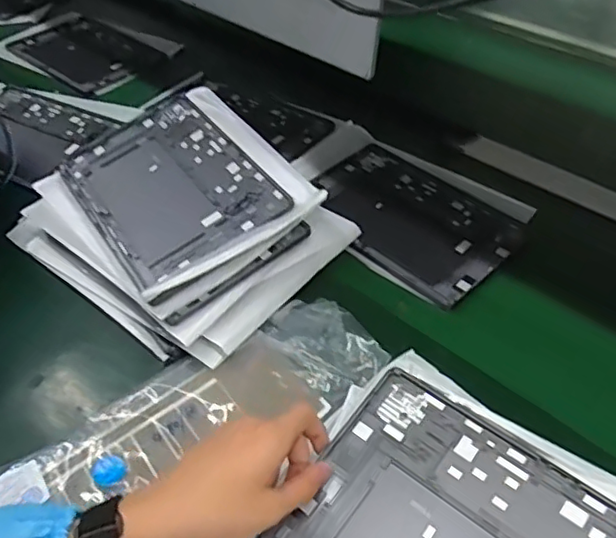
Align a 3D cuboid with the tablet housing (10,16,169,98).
[{"bbox_3d":[-0.375,-0.368,1.021,0.252,0.014,0.156,30,54,28],"label":"tablet housing"}]

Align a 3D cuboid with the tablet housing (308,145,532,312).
[{"bbox_3d":[0.116,-0.064,0.713,0.242,0.011,0.187,35,52,28],"label":"tablet housing"}]

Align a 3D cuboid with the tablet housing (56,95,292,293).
[{"bbox_3d":[-0.150,-0.091,0.648,0.170,0.010,0.253,-35,56,-14],"label":"tablet housing"}]

